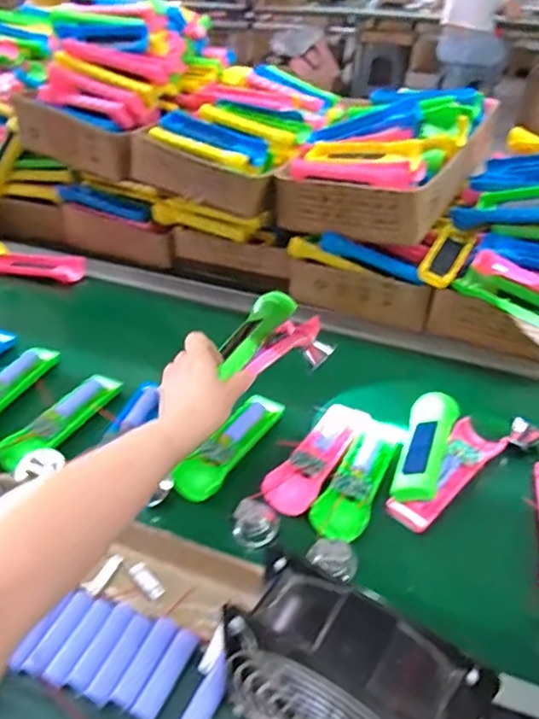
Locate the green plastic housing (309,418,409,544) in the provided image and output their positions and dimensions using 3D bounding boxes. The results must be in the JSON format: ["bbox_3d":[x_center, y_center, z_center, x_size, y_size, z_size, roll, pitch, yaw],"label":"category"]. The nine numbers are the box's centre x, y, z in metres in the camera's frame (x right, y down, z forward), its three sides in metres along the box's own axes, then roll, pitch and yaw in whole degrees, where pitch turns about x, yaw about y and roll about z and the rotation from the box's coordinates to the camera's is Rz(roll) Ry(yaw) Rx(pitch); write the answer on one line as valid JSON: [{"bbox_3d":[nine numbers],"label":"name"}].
[{"bbox_3d":[0.095,0.118,0.574,0.050,0.018,0.177,19,43,25],"label":"green plastic housing"}]

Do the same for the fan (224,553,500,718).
[{"bbox_3d":[0.046,0.210,0.350,0.147,0.150,0.063,20,43,25],"label":"fan"}]

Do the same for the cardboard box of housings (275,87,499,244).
[{"bbox_3d":[0.184,-0.307,0.839,0.213,0.136,0.344,22,44,27],"label":"cardboard box of housings"}]

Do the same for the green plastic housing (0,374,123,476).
[{"bbox_3d":[-0.235,0.067,0.644,0.034,0.027,0.159,21,43,26],"label":"green plastic housing"}]

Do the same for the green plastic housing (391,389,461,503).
[{"bbox_3d":[0.166,0.088,0.592,0.046,0.021,0.156,13,40,17],"label":"green plastic housing"}]

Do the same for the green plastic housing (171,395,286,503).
[{"bbox_3d":[-0.042,0.089,0.610,0.046,0.020,0.162,19,42,24],"label":"green plastic housing"}]

